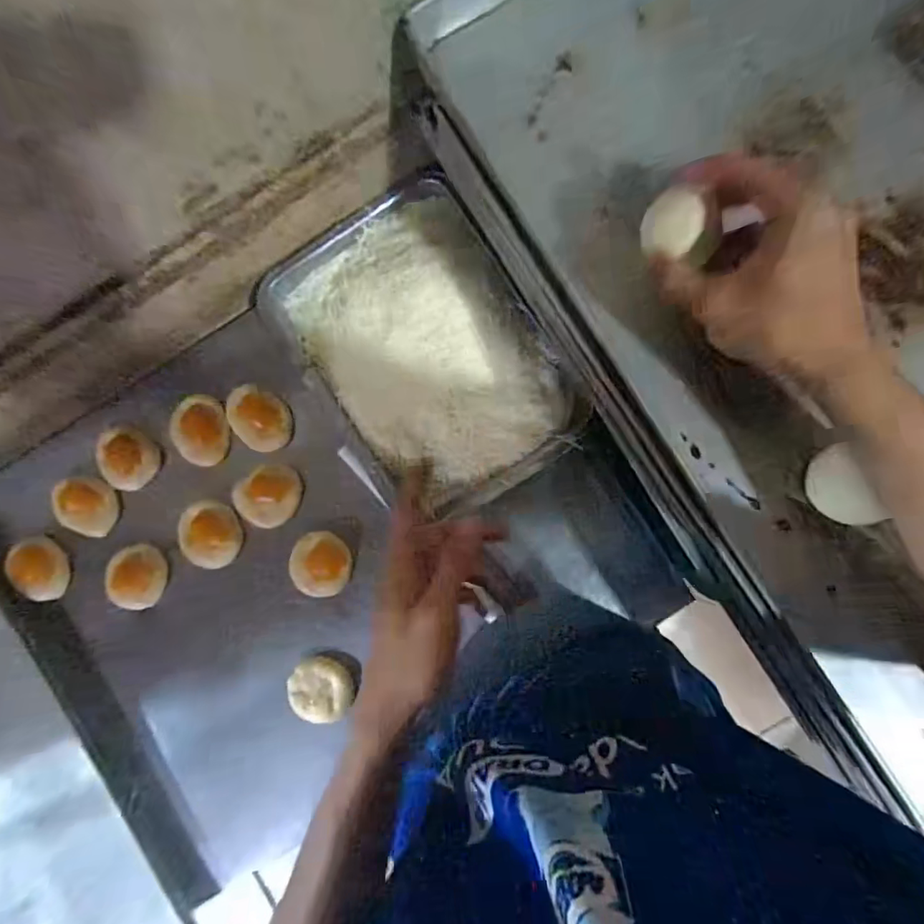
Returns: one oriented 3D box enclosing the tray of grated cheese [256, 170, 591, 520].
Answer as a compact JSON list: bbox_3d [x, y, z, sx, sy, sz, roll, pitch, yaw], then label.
[{"bbox_3d":[-0.044,-0.121,0.564,0.231,0.066,0.336,-34,86,1],"label":"tray of grated cheese"}]

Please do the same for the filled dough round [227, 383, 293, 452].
[{"bbox_3d":[-0.238,-0.051,0.600,0.083,0.016,0.064,26,89,4],"label":"filled dough round"}]

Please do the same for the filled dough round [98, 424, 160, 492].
[{"bbox_3d":[-0.394,-0.007,0.611,0.064,0.015,0.072,-41,86,1],"label":"filled dough round"}]

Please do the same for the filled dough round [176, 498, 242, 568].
[{"bbox_3d":[-0.287,0.081,0.592,0.071,0.017,0.069,0,88,3],"label":"filled dough round"}]

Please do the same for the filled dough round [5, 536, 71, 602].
[{"bbox_3d":[-0.486,0.123,0.597,0.054,0.016,0.074,-31,86,1],"label":"filled dough round"}]

